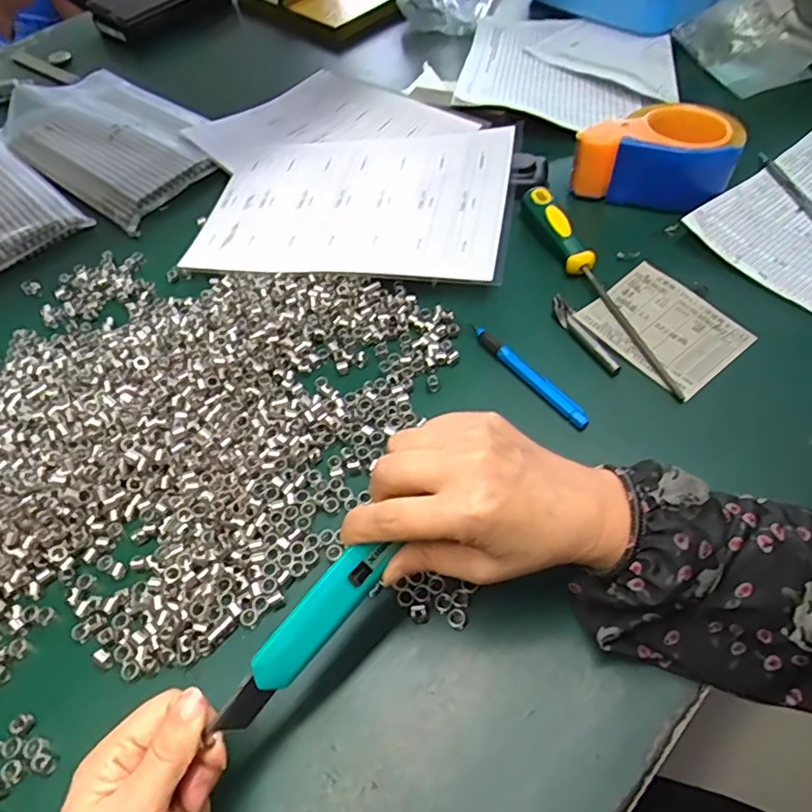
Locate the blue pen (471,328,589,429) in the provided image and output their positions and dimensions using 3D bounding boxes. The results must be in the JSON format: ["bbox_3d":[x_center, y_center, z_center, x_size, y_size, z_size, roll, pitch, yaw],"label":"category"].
[{"bbox_3d":[0.092,-0.023,0.430,0.009,0.015,0.116,-32,59,-17],"label":"blue pen"}]

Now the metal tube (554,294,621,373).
[{"bbox_3d":[0.140,-0.059,0.450,0.013,0.008,0.086,-21,56,-9],"label":"metal tube"}]

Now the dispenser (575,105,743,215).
[{"bbox_3d":[0.242,-0.244,0.533,0.125,0.057,0.115,27,62,21],"label":"dispenser"}]

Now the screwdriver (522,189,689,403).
[{"bbox_3d":[0.153,-0.106,0.467,0.023,0.024,0.239,-18,56,-7],"label":"screwdriver"}]

